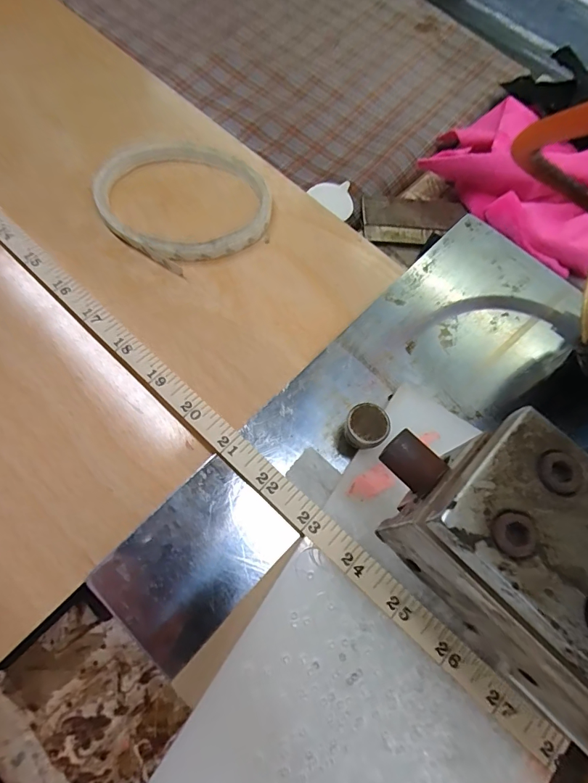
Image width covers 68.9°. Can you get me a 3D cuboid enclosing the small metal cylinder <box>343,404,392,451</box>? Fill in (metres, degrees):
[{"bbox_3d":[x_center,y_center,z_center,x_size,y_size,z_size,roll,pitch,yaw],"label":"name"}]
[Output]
[{"bbox_3d":[0.033,0.020,0.200,0.019,0.024,0.021,26,68,5],"label":"small metal cylinder"}]

